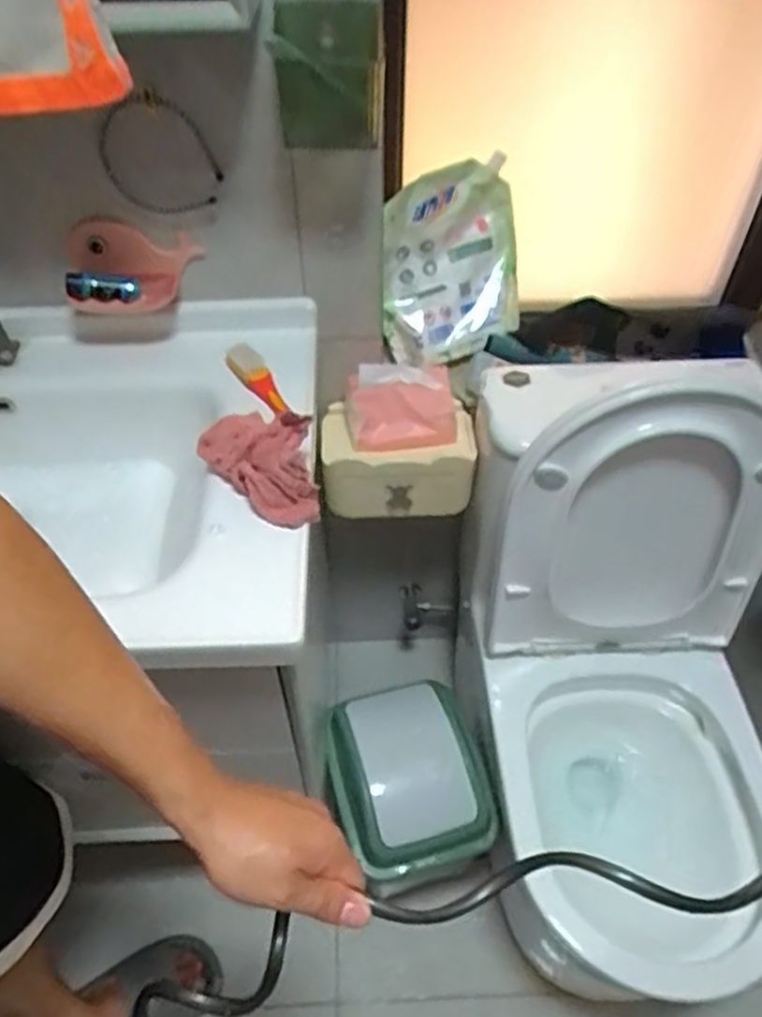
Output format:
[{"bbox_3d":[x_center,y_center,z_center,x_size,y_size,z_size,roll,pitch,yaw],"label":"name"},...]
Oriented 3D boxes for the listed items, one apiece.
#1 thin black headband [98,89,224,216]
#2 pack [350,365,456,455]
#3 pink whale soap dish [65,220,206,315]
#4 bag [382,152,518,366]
[{"bbox_3d":[-0.245,-0.387,0.787,0.132,0.121,0.014,6,48,6],"label":"thin black headband"},{"bbox_3d":[0.031,-0.145,0.996,0.149,0.100,0.091,-4,47,-3],"label":"pack"},{"bbox_3d":[-0.304,-0.286,0.860,0.159,0.095,0.074,5,47,5],"label":"pink whale soap dish"},{"bbox_3d":[0.105,-0.350,1.028,0.196,0.240,0.131,4,47,5],"label":"bag"}]

